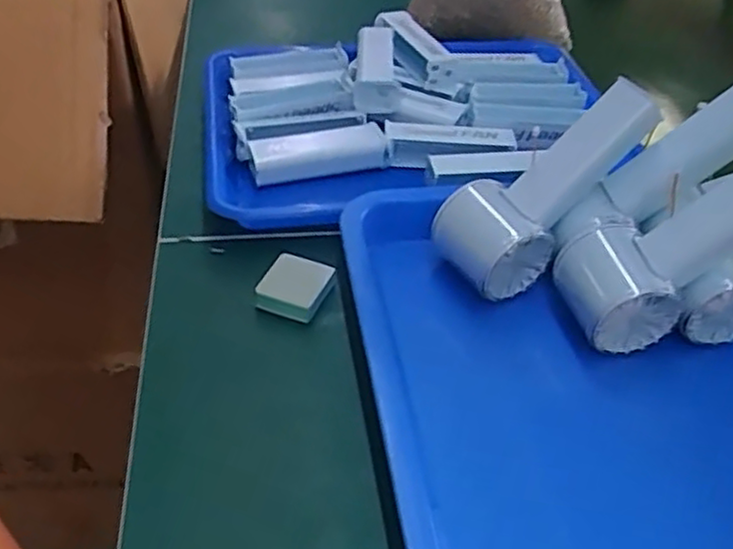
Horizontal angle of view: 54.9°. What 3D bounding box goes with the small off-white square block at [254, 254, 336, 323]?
[{"bbox_3d":[-0.045,0.009,0.441,0.040,0.014,0.041,18,44,13],"label":"small off-white square block"}]

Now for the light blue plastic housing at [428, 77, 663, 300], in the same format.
[{"bbox_3d":[0.111,-0.055,0.437,0.054,0.158,0.063,32,23,-40],"label":"light blue plastic housing"}]

